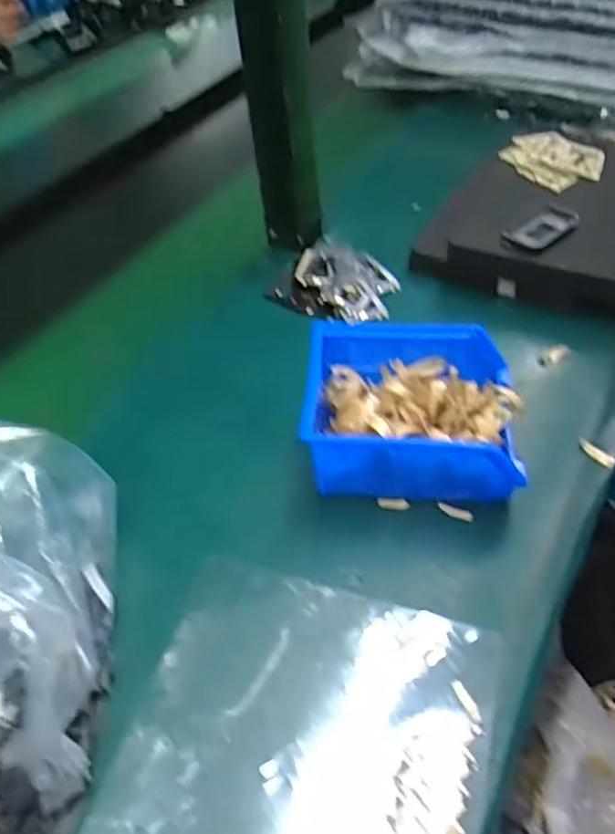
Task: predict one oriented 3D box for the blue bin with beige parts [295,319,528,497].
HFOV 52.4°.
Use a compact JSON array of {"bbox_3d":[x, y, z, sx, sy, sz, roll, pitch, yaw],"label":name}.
[{"bbox_3d":[0.072,-0.005,0.430,0.143,0.062,0.115,7,49,4],"label":"blue bin with beige parts"}]

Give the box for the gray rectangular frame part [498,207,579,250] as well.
[{"bbox_3d":[0.207,-0.163,0.556,0.071,0.017,0.034,-31,53,-20],"label":"gray rectangular frame part"}]

